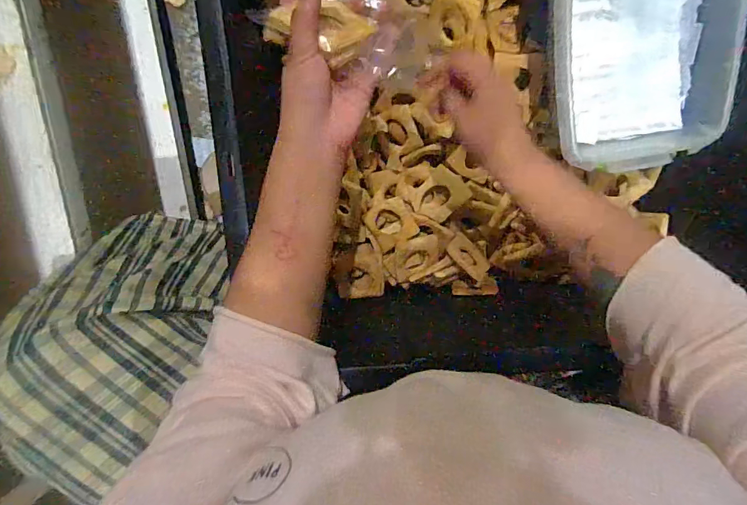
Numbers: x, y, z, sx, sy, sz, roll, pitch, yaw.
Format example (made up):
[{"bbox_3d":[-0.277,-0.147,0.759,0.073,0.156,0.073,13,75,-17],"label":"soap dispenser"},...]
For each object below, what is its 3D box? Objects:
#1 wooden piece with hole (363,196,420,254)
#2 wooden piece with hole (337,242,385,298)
[{"bbox_3d":[0.022,-0.035,0.537,0.056,0.014,0.056,-30,96,5],"label":"wooden piece with hole"},{"bbox_3d":[-0.017,0.025,0.560,0.059,0.005,0.068,-4,98,2],"label":"wooden piece with hole"}]

